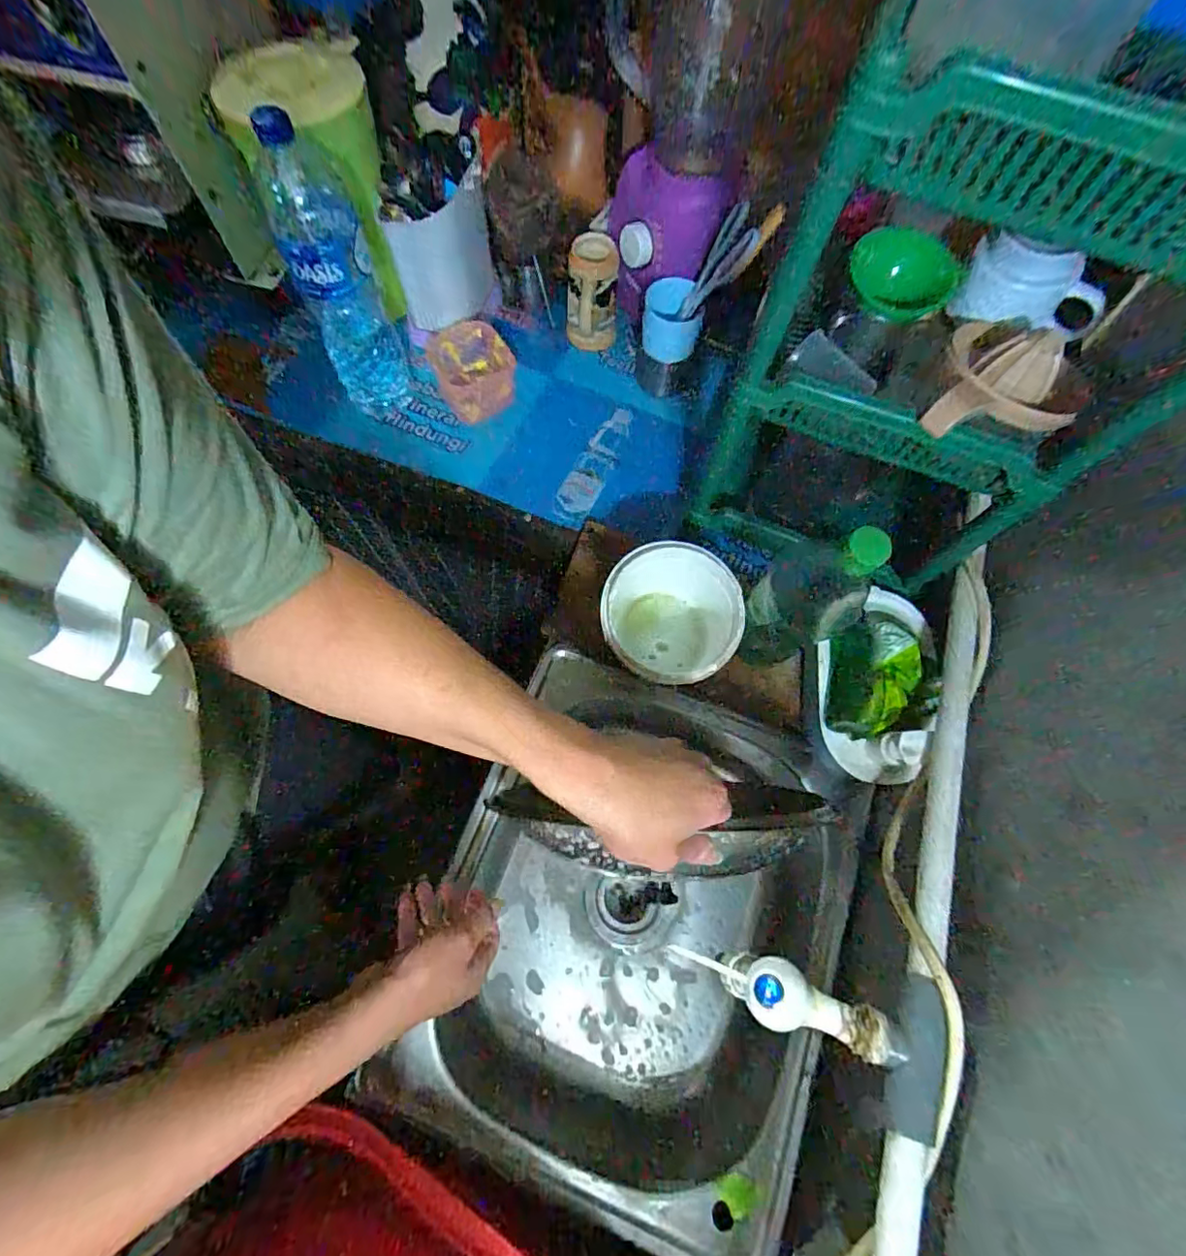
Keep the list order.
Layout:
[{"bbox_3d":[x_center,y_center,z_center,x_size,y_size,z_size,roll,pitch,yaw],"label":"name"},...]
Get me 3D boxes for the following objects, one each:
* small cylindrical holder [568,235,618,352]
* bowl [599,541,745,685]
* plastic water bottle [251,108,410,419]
[{"bbox_3d":[-0.002,-0.441,0.747,0.066,0.123,0.061,0,71,-3],"label":"small cylindrical holder"},{"bbox_3d":[0.073,-0.002,0.566,0.129,0.119,0.128,1,70,-3],"label":"bowl"},{"bbox_3d":[-0.281,-0.373,0.610,0.085,0.277,0.088,-18,72,-9],"label":"plastic water bottle"}]

